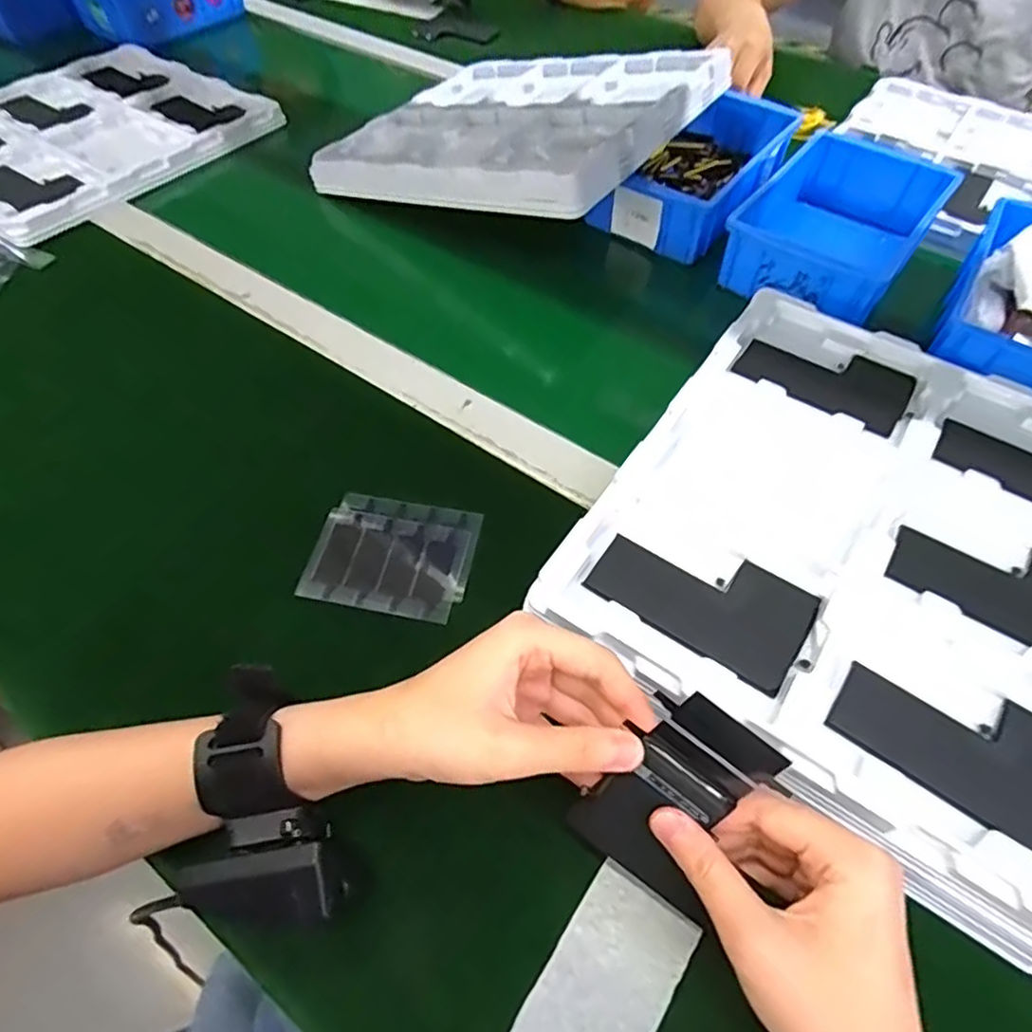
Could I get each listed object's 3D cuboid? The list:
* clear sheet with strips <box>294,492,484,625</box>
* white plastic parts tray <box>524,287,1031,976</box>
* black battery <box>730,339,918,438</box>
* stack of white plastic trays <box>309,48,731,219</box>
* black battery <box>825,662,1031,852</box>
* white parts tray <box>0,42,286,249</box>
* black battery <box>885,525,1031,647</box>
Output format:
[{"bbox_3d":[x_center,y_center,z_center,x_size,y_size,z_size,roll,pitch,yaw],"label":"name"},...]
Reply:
[{"bbox_3d":[-0.076,0.023,0.387,0.097,0.005,0.076,9,57,7],"label":"clear sheet with strips"},{"bbox_3d":[0.203,0.007,0.345,0.270,0.027,0.313,30,62,19],"label":"white plastic parts tray"},{"bbox_3d":[0.207,-0.094,0.415,0.105,0.009,0.068,28,60,17],"label":"black battery"},{"bbox_3d":[-0.002,-0.373,0.587,0.317,0.031,0.281,25,61,31],"label":"stack of white plastic trays"},{"bbox_3d":[0.206,0.103,0.284,0.108,0.005,0.063,32,61,19],"label":"black battery"},{"bbox_3d":[-0.483,-0.423,0.679,0.330,0.030,0.305,30,61,18],"label":"white parts tray"},{"bbox_3d":[0.258,0.034,0.327,0.107,0.006,0.064,27,60,16],"label":"black battery"}]

